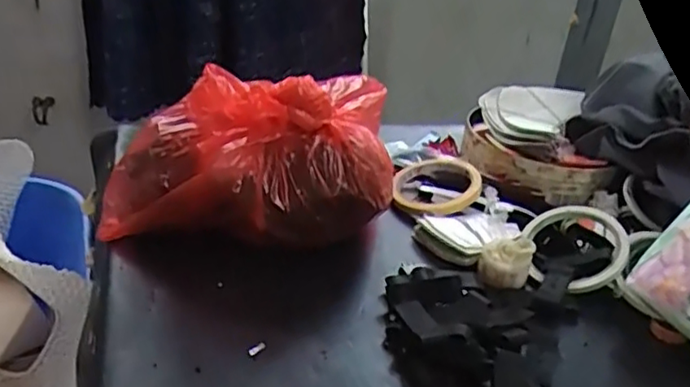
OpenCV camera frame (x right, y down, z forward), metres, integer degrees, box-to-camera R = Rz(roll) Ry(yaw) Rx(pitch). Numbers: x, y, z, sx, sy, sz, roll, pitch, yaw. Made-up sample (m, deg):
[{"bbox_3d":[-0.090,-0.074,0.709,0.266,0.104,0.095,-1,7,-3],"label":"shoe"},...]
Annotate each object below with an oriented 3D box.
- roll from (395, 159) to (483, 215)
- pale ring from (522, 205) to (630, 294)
[{"bbox_3d":[0.094,-0.010,0.642,0.089,0.014,0.095,-15,32,3],"label":"roll"},{"bbox_3d":[0.203,0.048,0.549,0.092,0.013,0.084,-12,45,12],"label":"pale ring"}]

